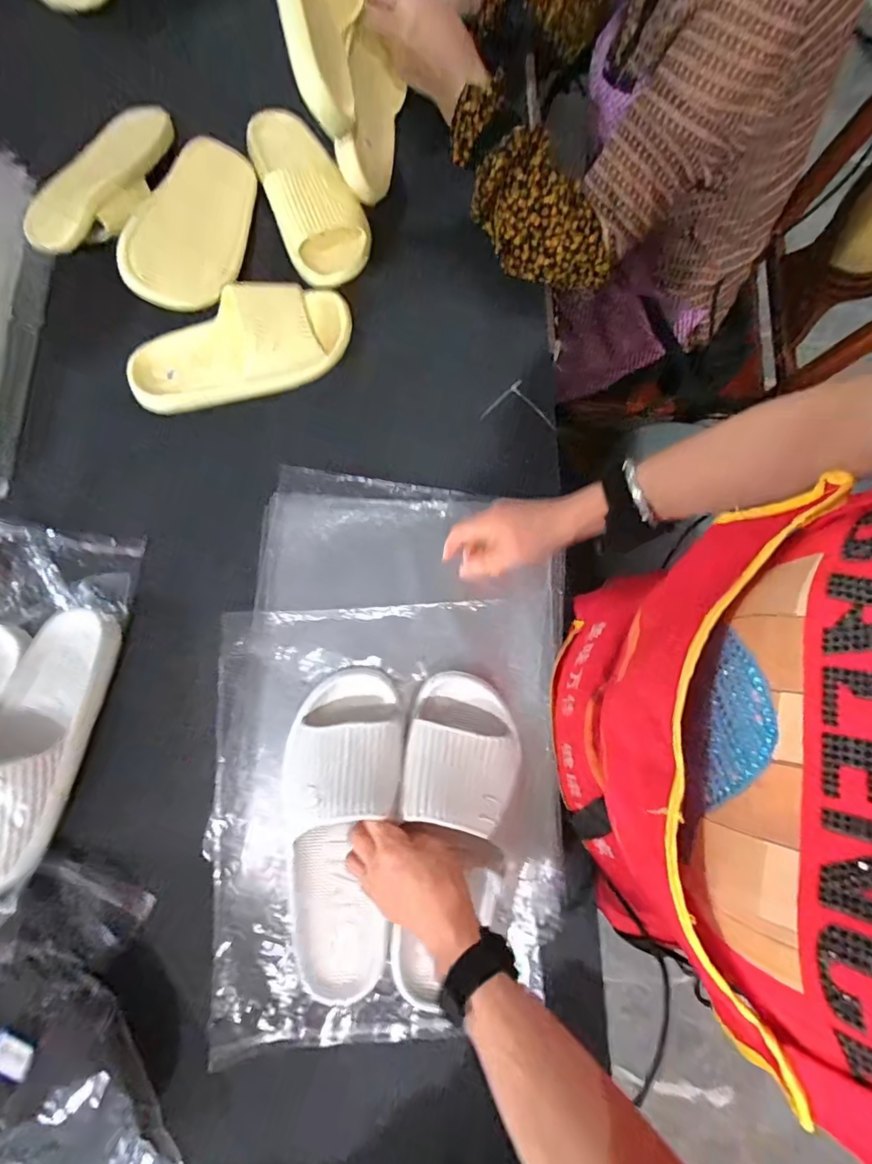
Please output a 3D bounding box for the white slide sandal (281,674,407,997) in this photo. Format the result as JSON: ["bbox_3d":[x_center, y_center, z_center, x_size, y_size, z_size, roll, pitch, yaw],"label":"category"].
[{"bbox_3d":[-0.091,0.218,0.451,0.106,0.073,0.271,4,79,1],"label":"white slide sandal"}]

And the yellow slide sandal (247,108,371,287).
[{"bbox_3d":[-0.159,-0.476,0.625,0.104,0.060,0.229,-25,78,-6],"label":"yellow slide sandal"}]

